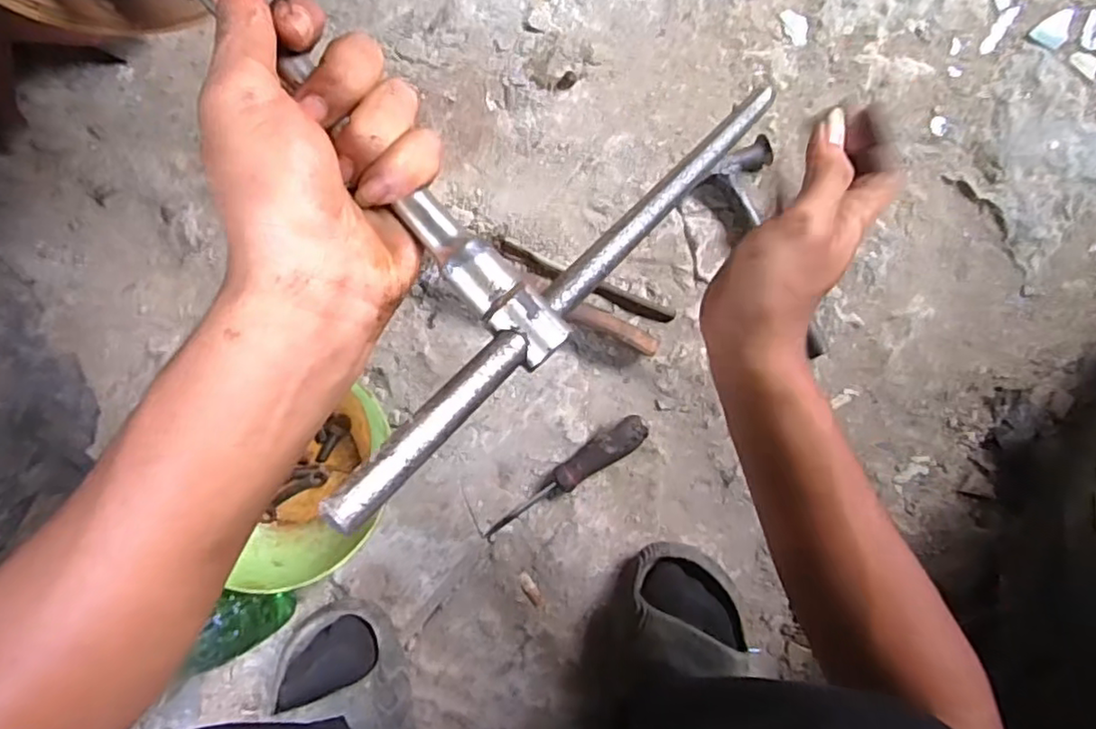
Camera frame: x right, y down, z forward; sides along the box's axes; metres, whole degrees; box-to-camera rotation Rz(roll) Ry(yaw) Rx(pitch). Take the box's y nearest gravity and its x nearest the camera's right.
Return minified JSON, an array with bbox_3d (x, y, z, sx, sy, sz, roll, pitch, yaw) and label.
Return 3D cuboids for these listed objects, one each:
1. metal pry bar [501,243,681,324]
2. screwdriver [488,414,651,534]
[{"bbox_3d":[0.037,-0.078,0.621,0.178,0.009,0.015,23,89,0],"label":"metal pry bar"},{"bbox_3d":[0.016,0.103,0.594,0.175,0.029,0.026,-34,87,-3],"label":"screwdriver"}]

